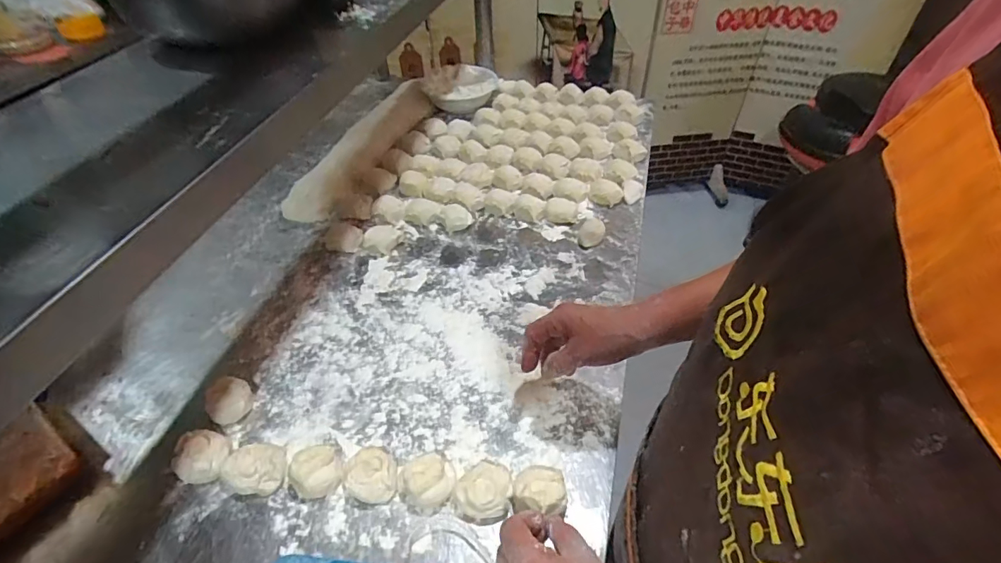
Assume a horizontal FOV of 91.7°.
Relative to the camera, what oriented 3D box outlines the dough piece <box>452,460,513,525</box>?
[{"bbox_3d":[-0.015,0.213,0.488,0.055,0.034,0.047,-34,54,-27],"label":"dough piece"}]

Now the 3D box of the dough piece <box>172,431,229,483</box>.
[{"bbox_3d":[-0.324,0.190,0.528,0.055,0.034,0.048,-2,46,0],"label":"dough piece"}]

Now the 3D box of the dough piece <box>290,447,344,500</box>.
[{"bbox_3d":[-0.195,0.199,0.512,0.050,0.039,0.053,-1,46,1],"label":"dough piece"}]

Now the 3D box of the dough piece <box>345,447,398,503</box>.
[{"bbox_3d":[-0.136,0.203,0.511,0.051,0.033,0.054,-1,46,1],"label":"dough piece"}]

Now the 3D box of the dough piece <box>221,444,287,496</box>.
[{"bbox_3d":[-0.260,0.198,0.517,0.055,0.035,0.051,-1,46,1],"label":"dough piece"}]

